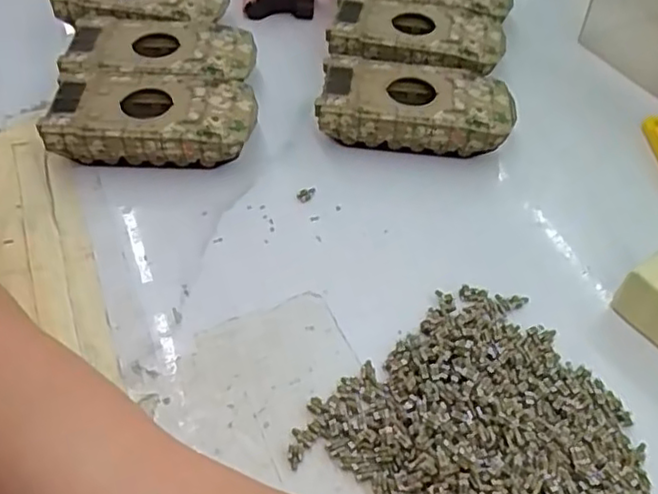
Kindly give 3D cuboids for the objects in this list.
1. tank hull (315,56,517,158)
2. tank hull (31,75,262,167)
[{"bbox_3d":[0.044,-0.071,0.340,0.095,0.027,0.048,5,49,2],"label":"tank hull"},{"bbox_3d":[-0.085,-0.062,0.328,0.094,0.026,0.047,2,49,-1],"label":"tank hull"}]

